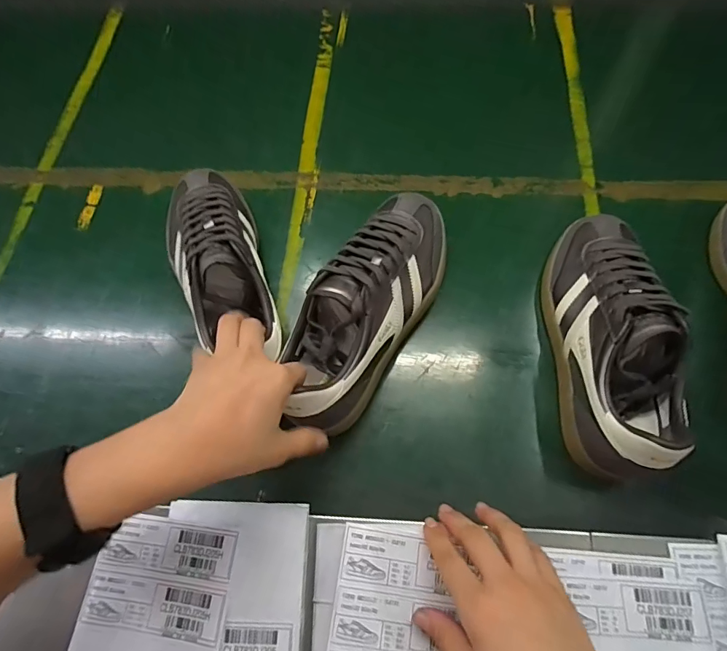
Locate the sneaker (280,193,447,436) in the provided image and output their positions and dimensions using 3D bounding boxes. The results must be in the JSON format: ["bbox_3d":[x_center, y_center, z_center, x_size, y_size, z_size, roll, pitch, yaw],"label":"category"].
[{"bbox_3d":[0.009,-0.024,0.413,0.086,0.091,0.254,24,66,12],"label":"sneaker"}]

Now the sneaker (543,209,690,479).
[{"bbox_3d":[0.228,0.002,0.404,0.080,0.096,0.258,4,67,4],"label":"sneaker"}]

